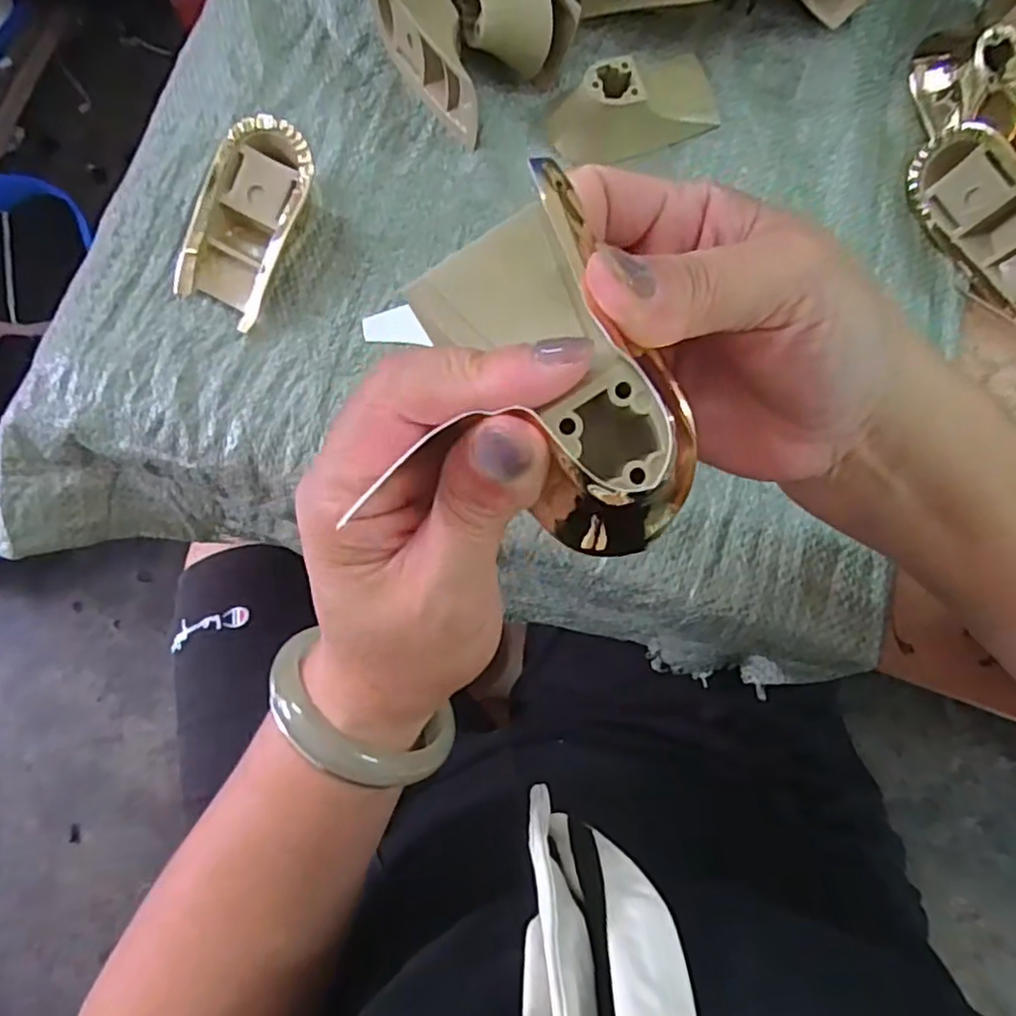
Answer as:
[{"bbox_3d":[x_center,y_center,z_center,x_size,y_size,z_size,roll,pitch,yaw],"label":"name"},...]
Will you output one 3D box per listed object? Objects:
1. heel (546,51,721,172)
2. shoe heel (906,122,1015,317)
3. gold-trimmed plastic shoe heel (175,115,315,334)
[{"bbox_3d":[0.065,-0.202,0.334,0.083,0.027,0.041,-22,82,-3],"label":"heel"},{"bbox_3d":[0.231,-0.138,0.319,0.019,0.041,0.090,-36,83,-5],"label":"shoe heel"},{"bbox_3d":[-0.124,-0.136,0.316,0.047,0.030,0.085,29,83,4],"label":"gold-trimmed plastic shoe heel"}]

